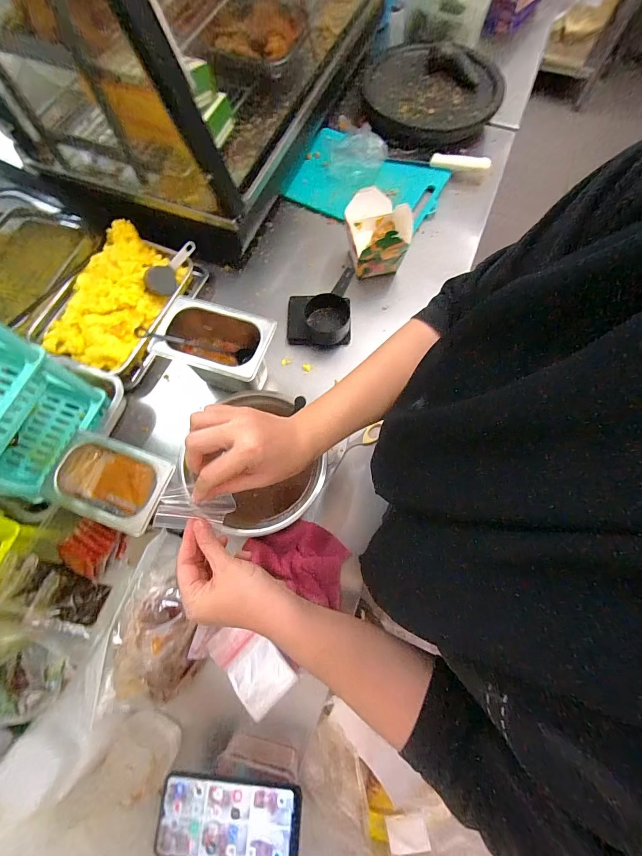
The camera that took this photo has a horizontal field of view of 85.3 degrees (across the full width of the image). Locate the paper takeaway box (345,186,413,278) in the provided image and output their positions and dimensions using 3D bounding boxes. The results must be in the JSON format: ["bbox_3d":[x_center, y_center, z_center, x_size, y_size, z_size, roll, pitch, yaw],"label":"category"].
[{"bbox_3d":[0.125,-0.397,0.728,0.137,0.111,0.134,-4,71,0],"label":"paper takeaway box"}]

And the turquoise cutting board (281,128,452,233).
[{"bbox_3d":[0.106,-0.591,0.840,0.345,0.024,0.241,26,77,6],"label":"turquoise cutting board"}]

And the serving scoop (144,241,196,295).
[{"bbox_3d":[-0.304,-0.324,0.707,0.024,0.055,0.130,7,64,43],"label":"serving scoop"}]

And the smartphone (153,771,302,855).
[{"bbox_3d":[-0.107,0.458,0.406,0.163,0.015,0.075,4,71,3],"label":"smartphone"}]

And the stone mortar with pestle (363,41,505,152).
[{"bbox_3d":[0.296,-0.858,0.887,0.358,0.073,0.326,-9,71,-1],"label":"stone mortar with pestle"}]

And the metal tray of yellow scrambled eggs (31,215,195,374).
[{"bbox_3d":[-0.402,-0.257,0.693,0.196,0.071,0.304,24,73,10],"label":"metal tray of yellow scrambled eggs"}]

